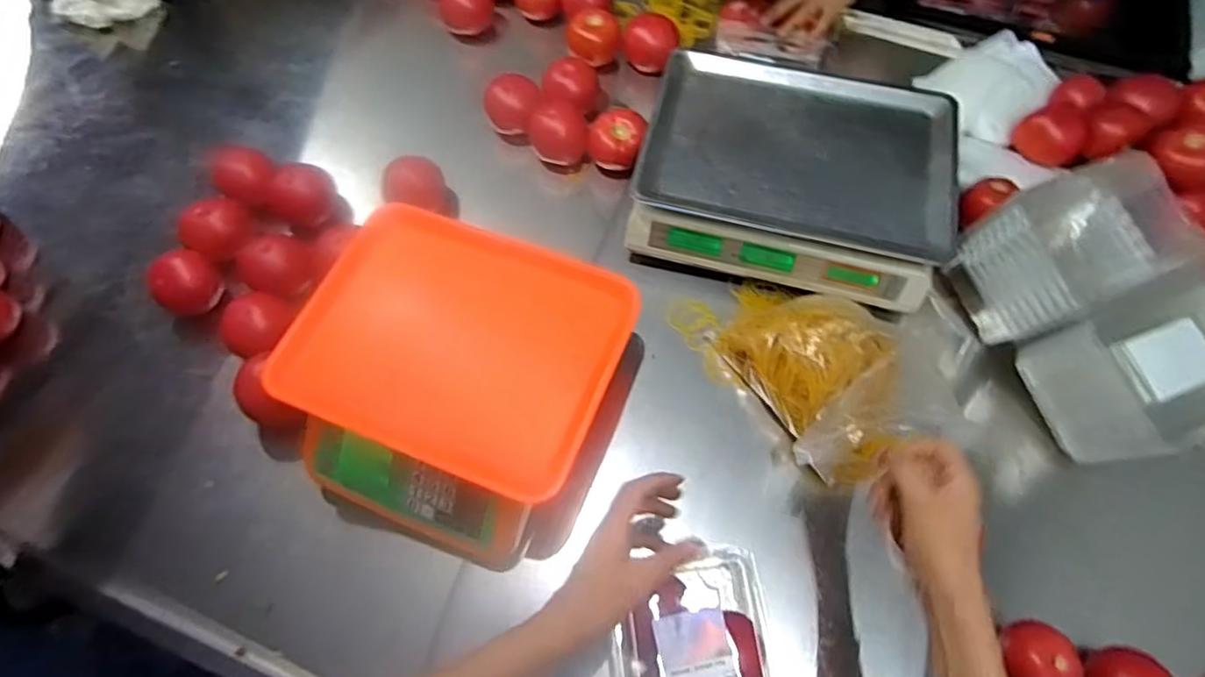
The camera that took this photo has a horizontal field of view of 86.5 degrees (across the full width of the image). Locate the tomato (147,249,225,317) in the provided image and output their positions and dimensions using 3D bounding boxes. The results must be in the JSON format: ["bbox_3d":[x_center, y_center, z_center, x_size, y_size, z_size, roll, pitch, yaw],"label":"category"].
[{"bbox_3d":[-0.475,-0.063,0.733,0.067,0.071,0.054,-42,70,-17],"label":"tomato"}]

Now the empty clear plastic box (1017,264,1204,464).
[{"bbox_3d":[0.565,0.030,0.652,0.200,0.102,0.137,-20,65,-9],"label":"empty clear plastic box"}]

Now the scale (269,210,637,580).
[{"bbox_3d":[-0.146,0.037,0.630,0.301,0.113,0.283,20,66,10],"label":"scale"}]

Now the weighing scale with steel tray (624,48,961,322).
[{"bbox_3d":[0.220,-0.190,0.752,0.345,0.086,0.263,14,65,8],"label":"weighing scale with steel tray"}]

